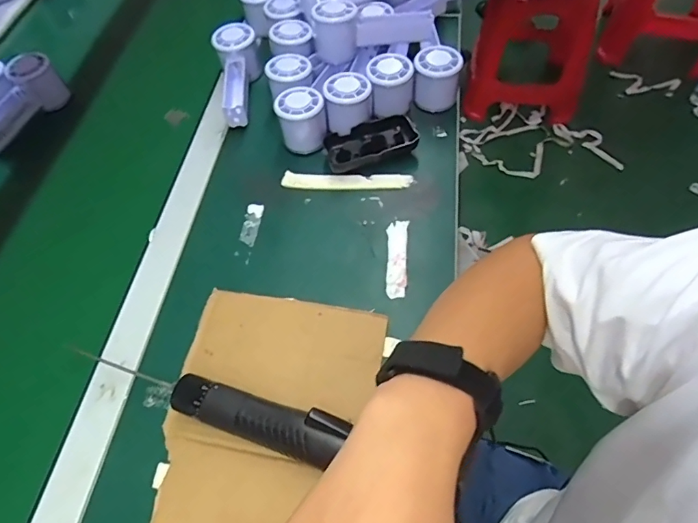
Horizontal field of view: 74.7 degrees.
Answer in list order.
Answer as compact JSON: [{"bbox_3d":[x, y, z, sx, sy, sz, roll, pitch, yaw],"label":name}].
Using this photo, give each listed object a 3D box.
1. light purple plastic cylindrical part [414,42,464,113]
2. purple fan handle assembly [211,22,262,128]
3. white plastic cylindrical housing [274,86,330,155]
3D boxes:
[{"bbox_3d":[0.112,-0.231,0.581,0.058,0.063,0.049,8,59,9],"label":"light purple plastic cylindrical part"},{"bbox_3d":[-0.149,-0.241,0.605,0.059,0.050,0.147,-3,74,1],"label":"purple fan handle assembly"},{"bbox_3d":[-0.056,-0.168,0.555,0.056,0.060,0.056,-2,58,3],"label":"white plastic cylindrical housing"}]

